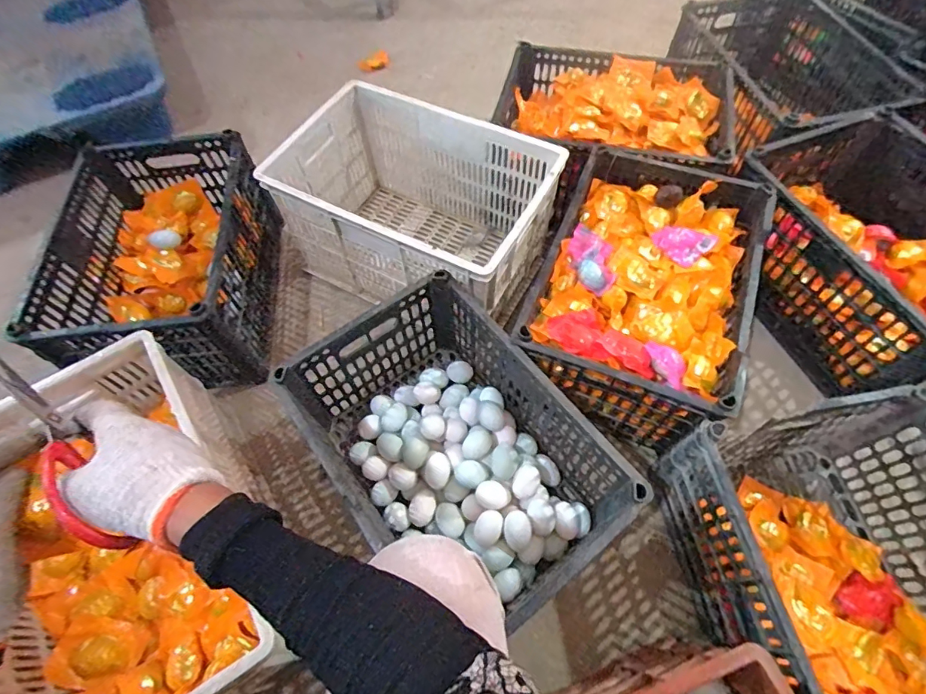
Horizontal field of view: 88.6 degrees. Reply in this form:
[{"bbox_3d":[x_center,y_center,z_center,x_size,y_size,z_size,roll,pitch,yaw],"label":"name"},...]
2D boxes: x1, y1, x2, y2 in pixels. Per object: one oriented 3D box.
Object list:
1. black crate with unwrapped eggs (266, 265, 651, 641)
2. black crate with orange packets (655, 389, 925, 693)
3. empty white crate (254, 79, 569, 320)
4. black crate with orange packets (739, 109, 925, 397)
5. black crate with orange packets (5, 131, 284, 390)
[{"bbox_3d":[-0.011,0.157,0.710,0.299,0.217,0.439,-36,66,-16],"label":"black crate with unwrapped eggs"},{"bbox_3d":[0.490,0.310,0.597,0.307,0.224,0.428,-10,62,-3],"label":"black crate with orange packets"},{"bbox_3d":[-0.084,-0.257,0.932,0.464,0.253,0.315,26,66,15],"label":"empty white crate"},{"bbox_3d":[0.721,-0.172,0.863,0.335,0.230,0.454,-20,63,-8],"label":"black crate with orange packets"},{"bbox_3d":[-0.564,-0.157,0.921,0.341,0.279,0.461,-7,62,-2],"label":"black crate with orange packets"}]

